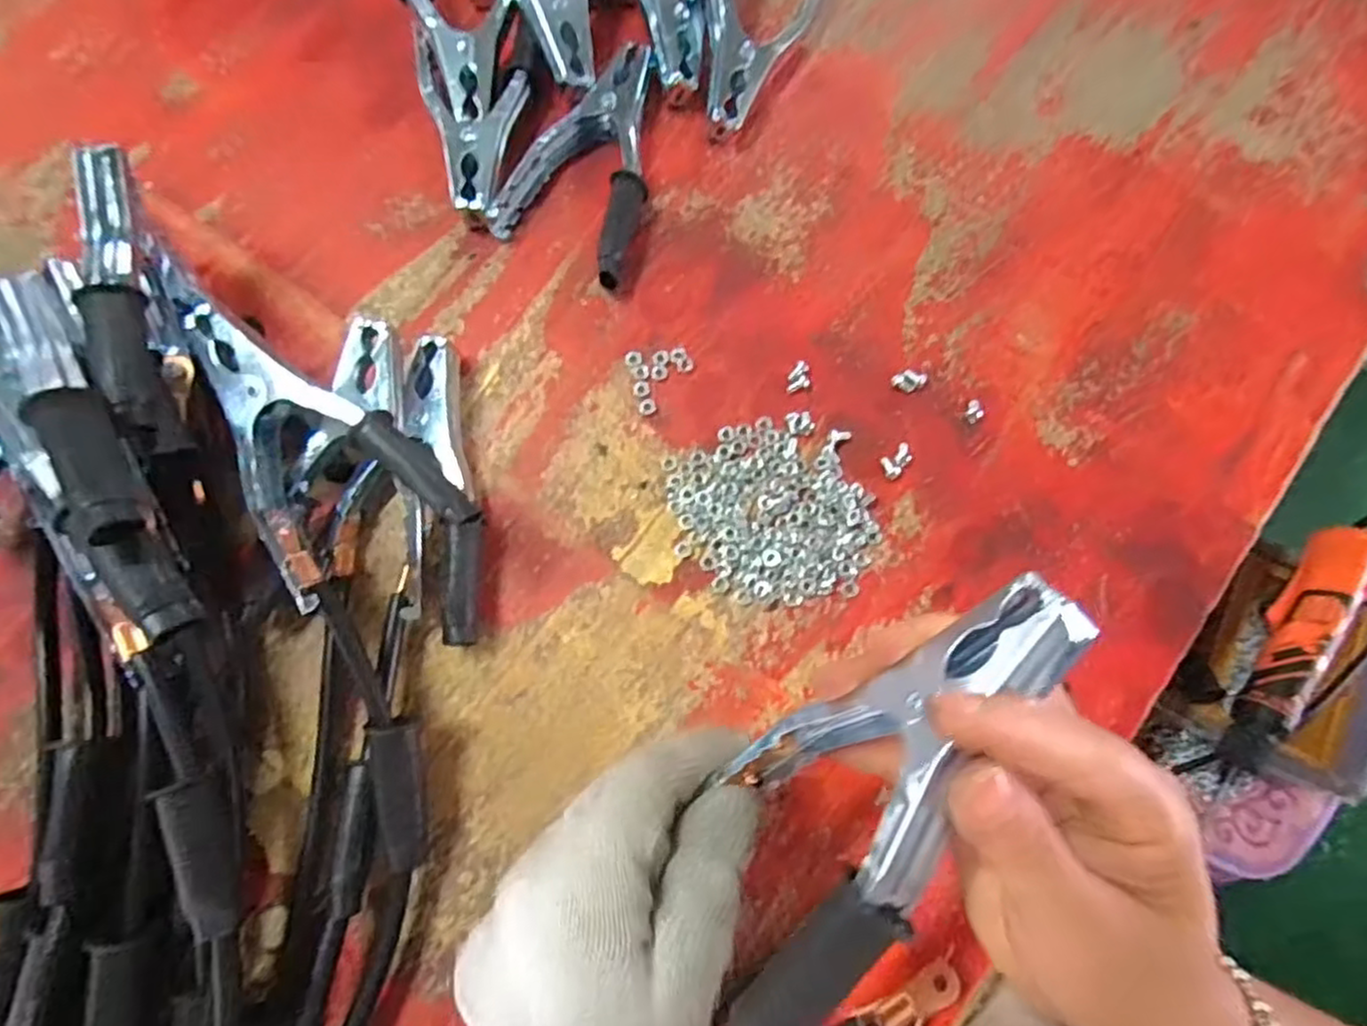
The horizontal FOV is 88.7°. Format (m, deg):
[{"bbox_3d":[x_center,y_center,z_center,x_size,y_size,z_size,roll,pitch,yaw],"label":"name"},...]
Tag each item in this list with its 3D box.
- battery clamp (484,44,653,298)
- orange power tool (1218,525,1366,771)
[{"bbox_3d":[-0.054,-0.198,0.391,0.078,0.022,0.145,15,76,4],"label":"battery clamp"},{"bbox_3d":[0.501,0.107,0.571,0.047,0.043,0.225,36,78,9],"label":"orange power tool"}]

